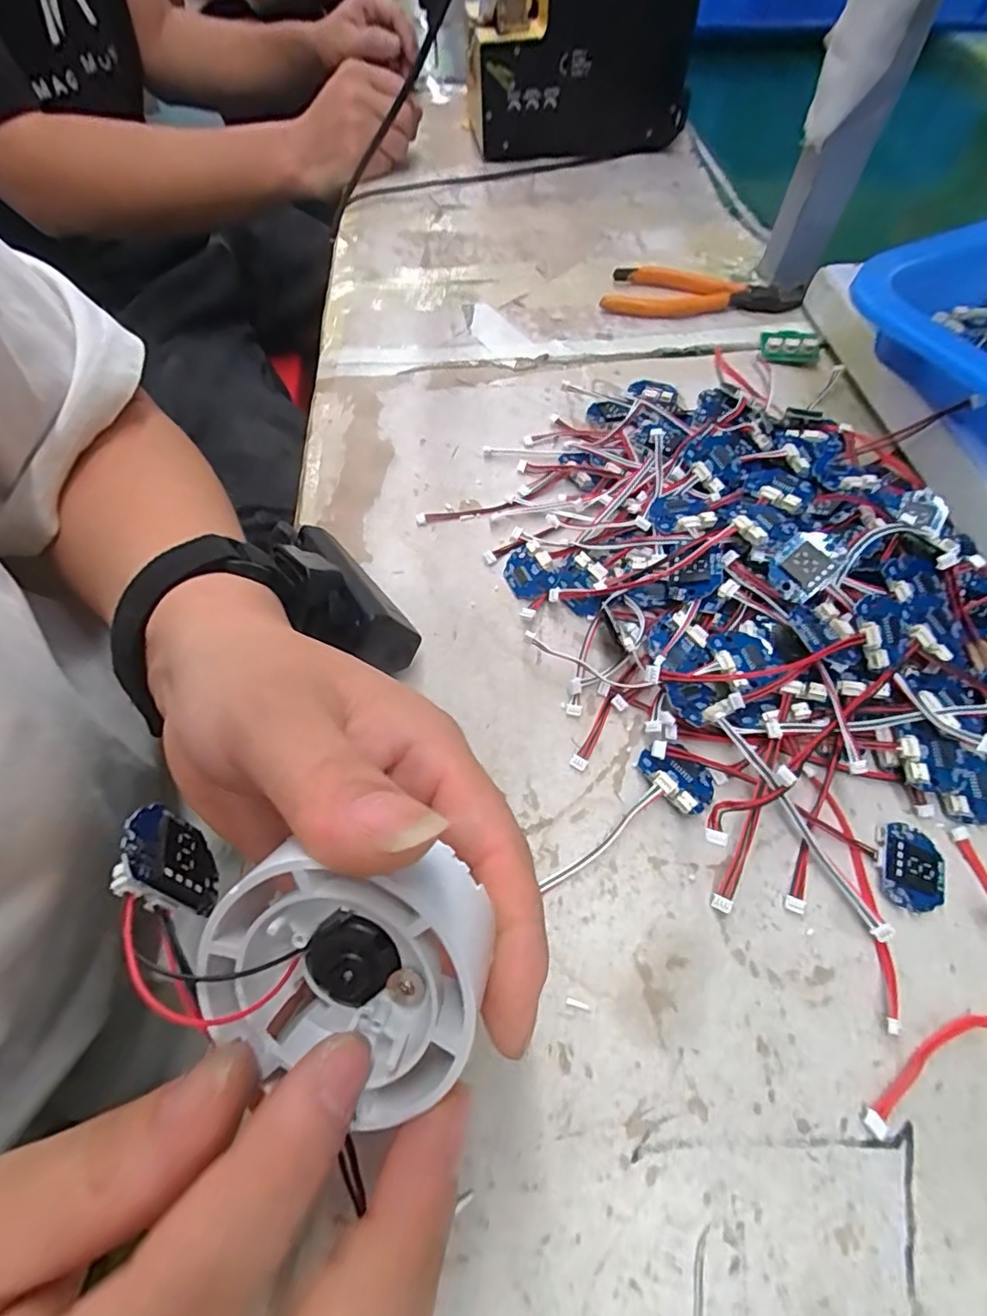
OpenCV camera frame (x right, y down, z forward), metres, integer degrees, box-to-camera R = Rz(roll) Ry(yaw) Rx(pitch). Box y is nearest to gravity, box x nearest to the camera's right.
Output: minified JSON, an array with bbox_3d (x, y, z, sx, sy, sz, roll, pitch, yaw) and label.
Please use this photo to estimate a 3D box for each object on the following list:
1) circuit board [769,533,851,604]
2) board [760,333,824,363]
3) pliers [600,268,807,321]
[{"bbox_3d":[0.126,-0.038,0.226,0.021,0.028,0.011,42,28,19],"label":"circuit board"},{"bbox_3d":[0.186,-0.194,0.349,0.038,0.010,0.023,14,60,9],"label":"board"},{"bbox_3d":[0.142,-0.244,0.382,0.126,0.009,0.049,15,60,9],"label":"pliers"}]

